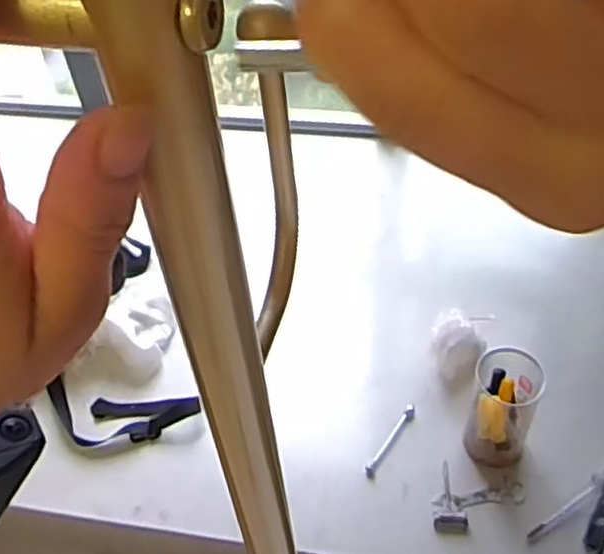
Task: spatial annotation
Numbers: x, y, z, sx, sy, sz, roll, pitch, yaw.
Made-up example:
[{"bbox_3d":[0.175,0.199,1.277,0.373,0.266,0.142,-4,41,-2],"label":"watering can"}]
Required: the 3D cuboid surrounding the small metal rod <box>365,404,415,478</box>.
[{"bbox_3d":[0.129,0.236,1.065,0.016,0.011,0.128,26,56,24],"label":"small metal rod"}]

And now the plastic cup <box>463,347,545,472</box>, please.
[{"bbox_3d":[0.273,0.184,0.999,0.085,0.173,0.091,-2,49,3],"label":"plastic cup"}]

